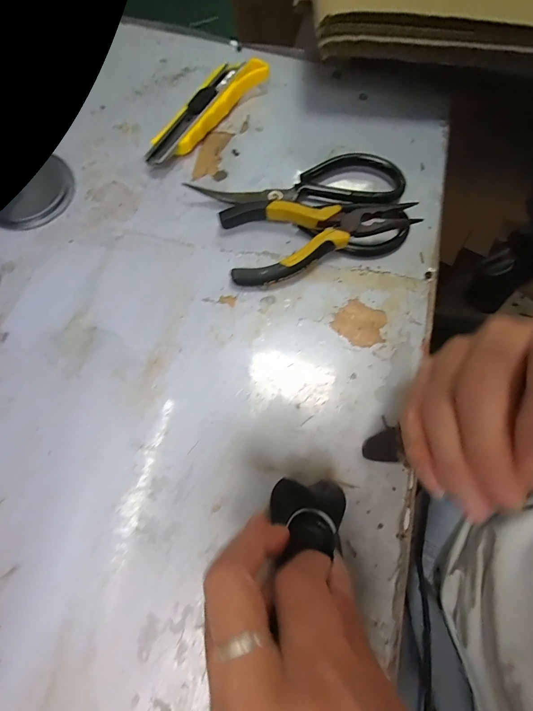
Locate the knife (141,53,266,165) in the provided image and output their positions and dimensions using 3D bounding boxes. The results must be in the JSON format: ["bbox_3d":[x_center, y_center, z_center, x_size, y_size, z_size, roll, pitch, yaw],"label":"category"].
[{"bbox_3d":[-0.058,-0.228,0.302,0.037,0.020,0.152,39,77,9],"label":"knife"}]

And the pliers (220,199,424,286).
[{"bbox_3d":[0.039,-0.106,0.265,0.149,0.026,0.068,-20,75,-7],"label":"pliers"}]

